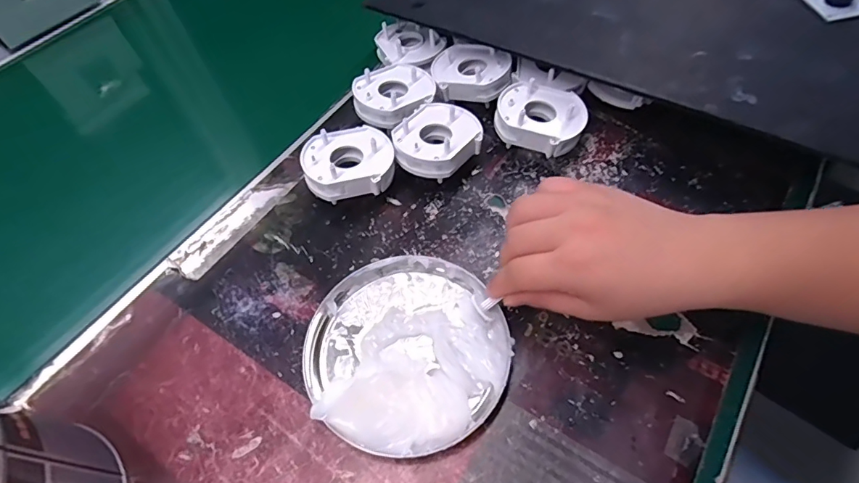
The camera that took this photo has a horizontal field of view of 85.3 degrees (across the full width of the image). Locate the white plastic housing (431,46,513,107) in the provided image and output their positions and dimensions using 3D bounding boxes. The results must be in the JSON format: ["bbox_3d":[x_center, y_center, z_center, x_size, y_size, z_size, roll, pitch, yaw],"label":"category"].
[{"bbox_3d":[0.037,-0.151,0.417,0.068,0.023,0.052,19,59,16],"label":"white plastic housing"}]

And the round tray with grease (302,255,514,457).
[{"bbox_3d":[-0.016,0.063,0.295,0.129,0.030,0.123,-2,56,3],"label":"round tray with grease"}]

